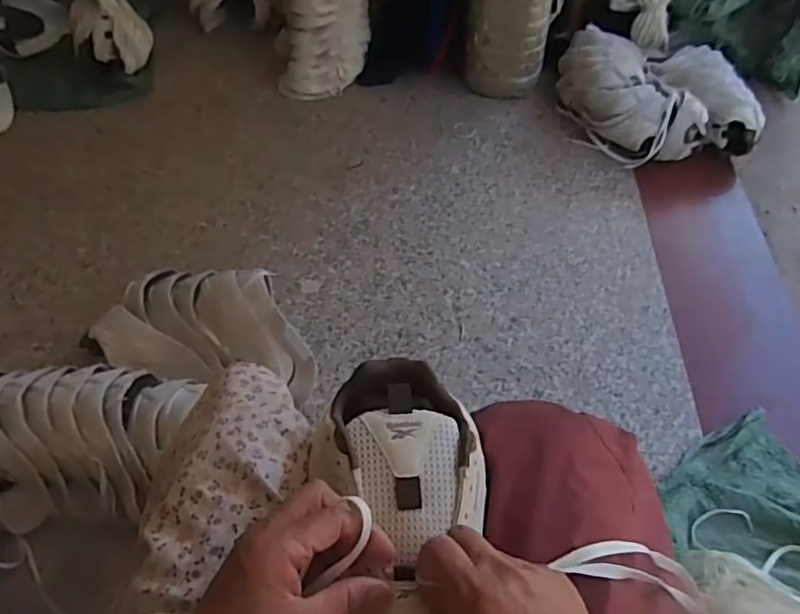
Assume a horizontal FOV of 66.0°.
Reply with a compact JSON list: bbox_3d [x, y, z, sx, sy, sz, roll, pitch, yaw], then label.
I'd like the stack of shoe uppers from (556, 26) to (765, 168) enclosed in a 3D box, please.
[{"bbox_3d":[0.547,-0.467,1.329,0.353,0.131,0.353,-6,53,-6],"label":"stack of shoe uppers"}]

